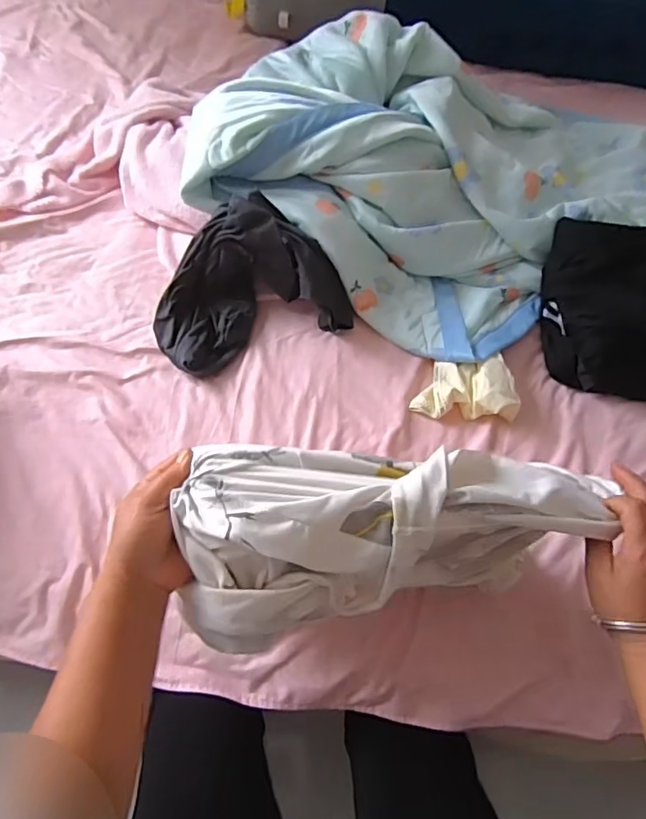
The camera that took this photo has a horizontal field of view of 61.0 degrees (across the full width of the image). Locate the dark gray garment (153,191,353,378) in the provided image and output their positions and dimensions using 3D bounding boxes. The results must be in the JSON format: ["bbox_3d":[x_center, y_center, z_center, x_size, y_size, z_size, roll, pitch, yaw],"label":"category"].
[{"bbox_3d":[-0.103,-0.171,0.737,0.258,0.137,0.164,-20,63,-16],"label":"dark gray garment"}]

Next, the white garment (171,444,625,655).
[{"bbox_3d":[0.057,0.103,0.466,0.337,0.128,0.132,-2,59,-12],"label":"white garment"}]

